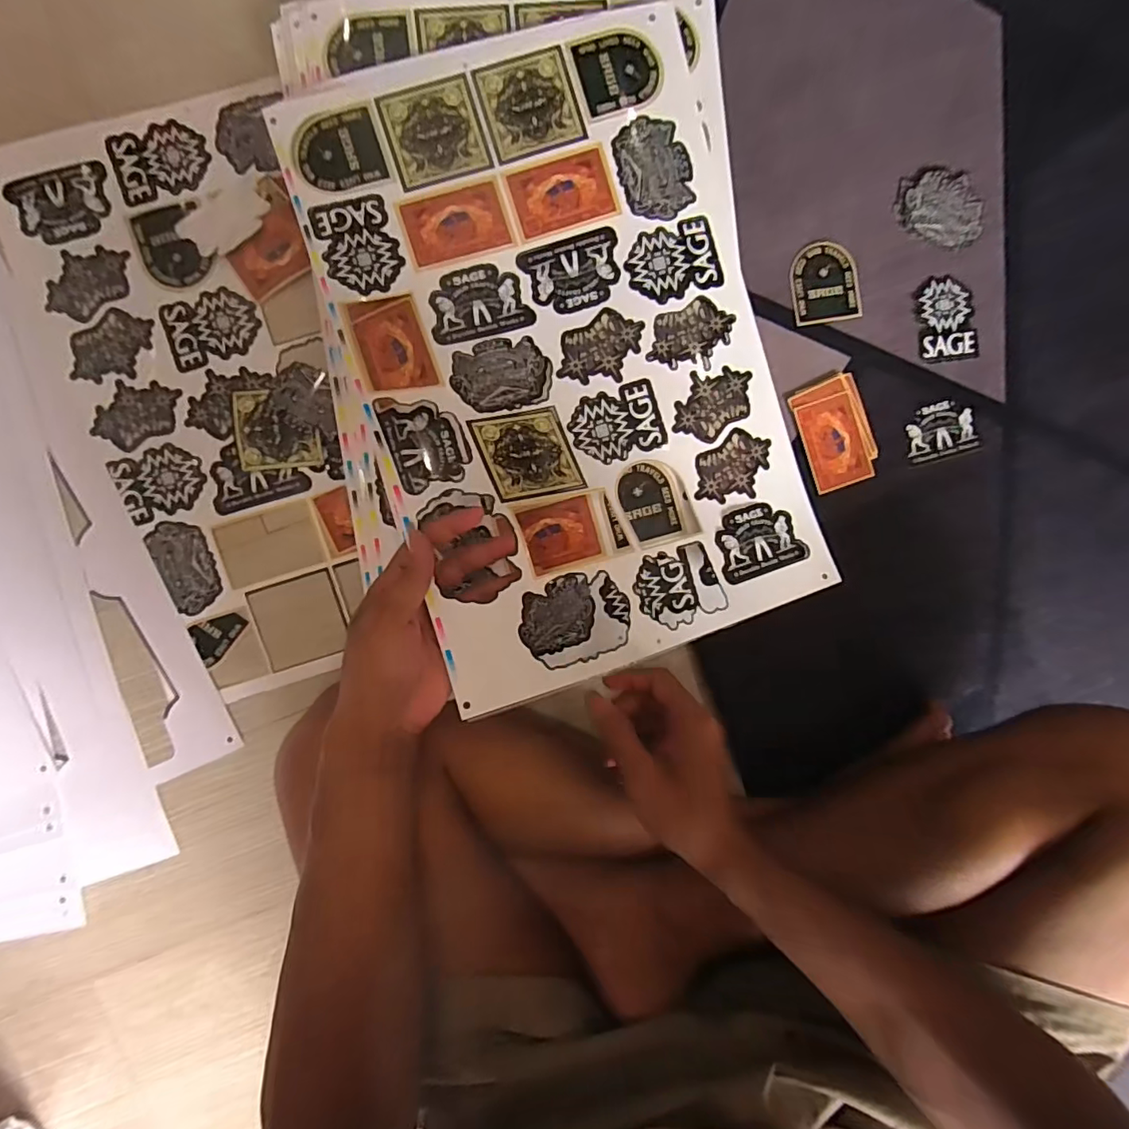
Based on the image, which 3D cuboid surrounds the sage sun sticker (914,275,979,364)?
[{"bbox_3d":[0.347,-0.223,0.491,0.050,0.005,0.074,-8,93,2],"label":"sage sun sticker"}]

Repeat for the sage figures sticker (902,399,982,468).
[{"bbox_3d":[0.347,-0.124,0.494,0.066,0.004,0.052,-14,93,-3],"label":"sage figures sticker"}]

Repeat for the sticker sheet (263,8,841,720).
[{"bbox_3d":[0.004,-0.168,0.392,0.313,0.088,0.472,-18,94,-3],"label":"sticker sheet"}]

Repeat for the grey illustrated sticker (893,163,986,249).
[{"bbox_3d":[0.338,-0.322,0.485,0.078,0.005,0.067,5,94,-1],"label":"grey illustrated sticker"}]

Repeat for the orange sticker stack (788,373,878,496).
[{"bbox_3d":[0.244,-0.118,0.487,0.061,0.007,0.094,-20,94,-3],"label":"orange sticker stack"}]

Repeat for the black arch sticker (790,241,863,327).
[{"bbox_3d":[0.233,-0.252,0.485,0.063,0.004,0.068,-10,94,-3],"label":"black arch sticker"}]

